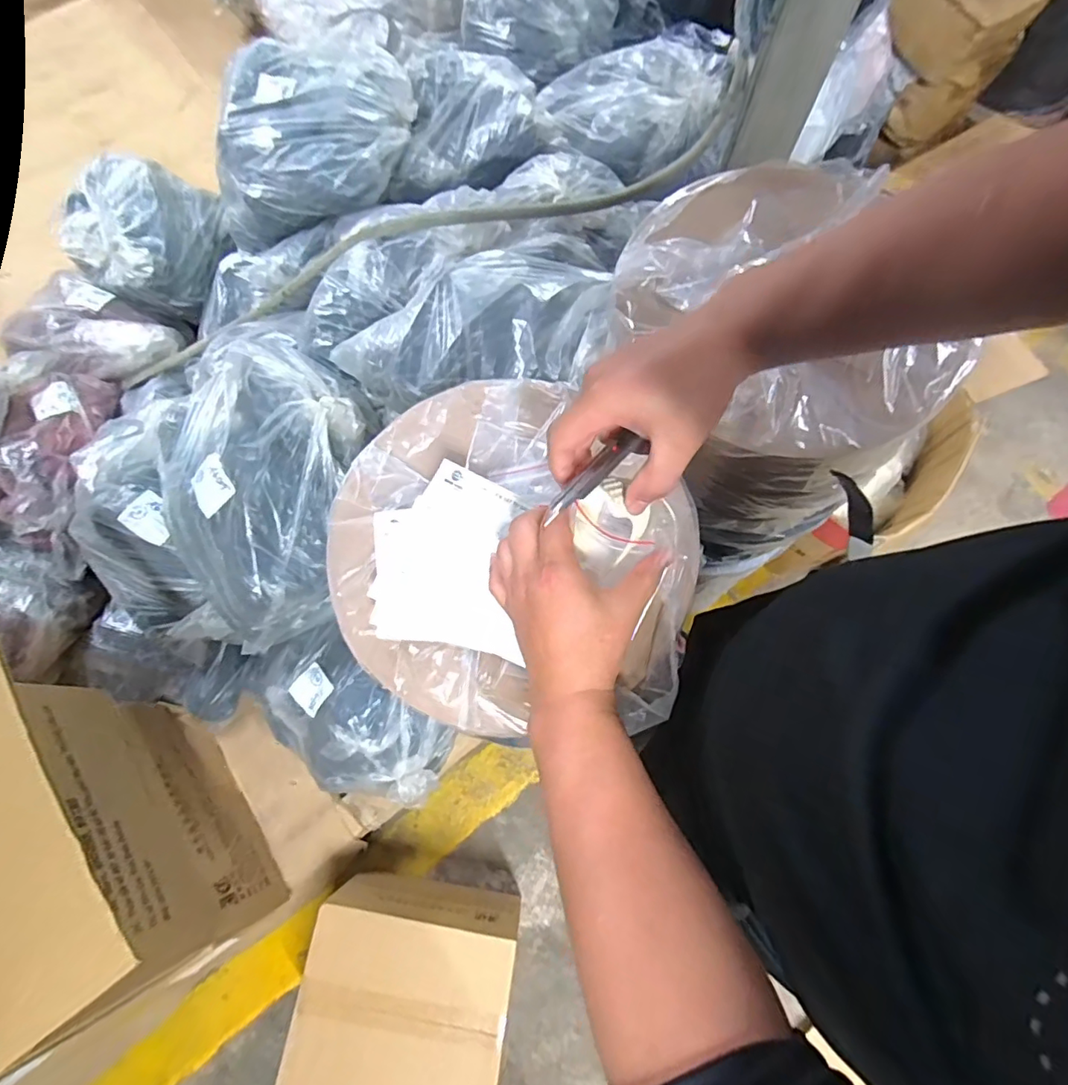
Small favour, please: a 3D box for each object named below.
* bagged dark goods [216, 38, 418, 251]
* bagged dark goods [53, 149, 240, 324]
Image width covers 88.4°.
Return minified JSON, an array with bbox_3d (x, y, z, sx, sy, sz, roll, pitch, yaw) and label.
[{"bbox_3d":[-0.459,-0.800,1.119,0.440,0.204,0.298,-4,73,-2],"label":"bagged dark goods"},{"bbox_3d":[-0.844,-0.681,1.205,0.292,0.195,0.305,28,74,7],"label":"bagged dark goods"}]

